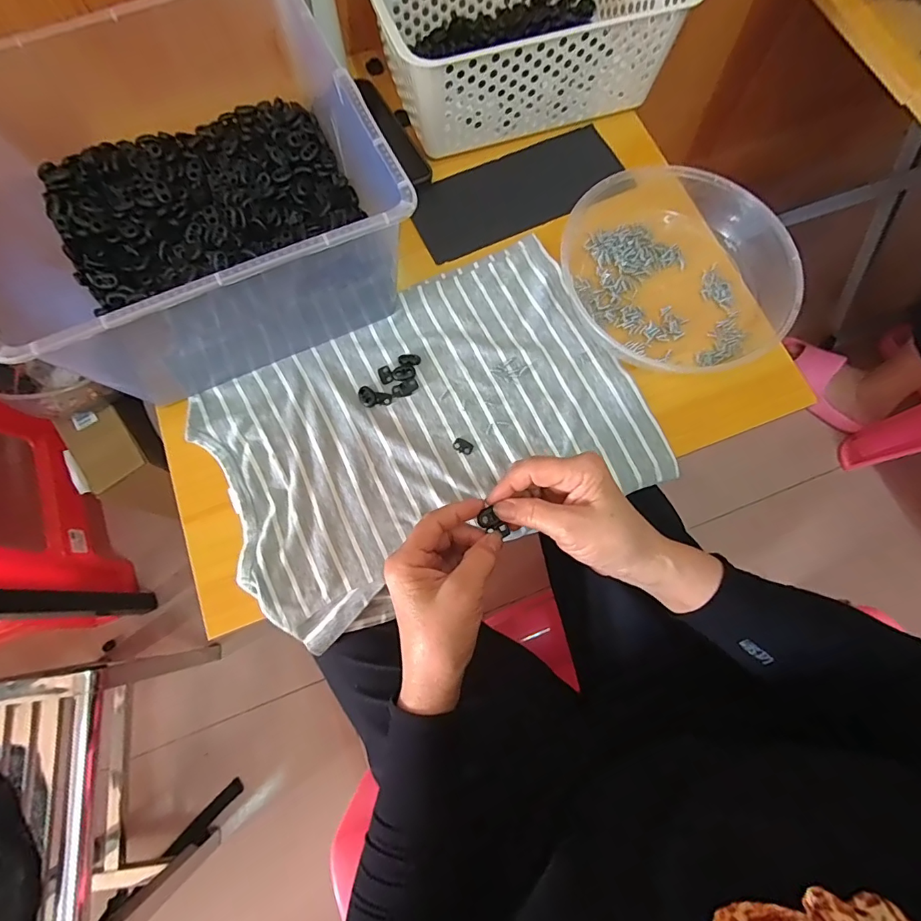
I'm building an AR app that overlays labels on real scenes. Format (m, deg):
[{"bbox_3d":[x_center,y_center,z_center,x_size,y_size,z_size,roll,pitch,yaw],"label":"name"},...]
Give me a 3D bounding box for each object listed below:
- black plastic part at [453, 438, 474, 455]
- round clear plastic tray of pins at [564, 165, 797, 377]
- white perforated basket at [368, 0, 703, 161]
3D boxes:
[{"bbox_3d":[0.002,-0.013,0.437,0.018,0.004,0.012,26,76,6],"label":"black plastic part"},{"bbox_3d":[0.216,-0.196,0.477,0.210,0.040,0.228,0,74,-1],"label":"round clear plastic tray of pins"},{"bbox_3d":[0.063,-0.473,0.516,0.309,0.105,0.215,-18,76,-6],"label":"white perforated basket"}]

